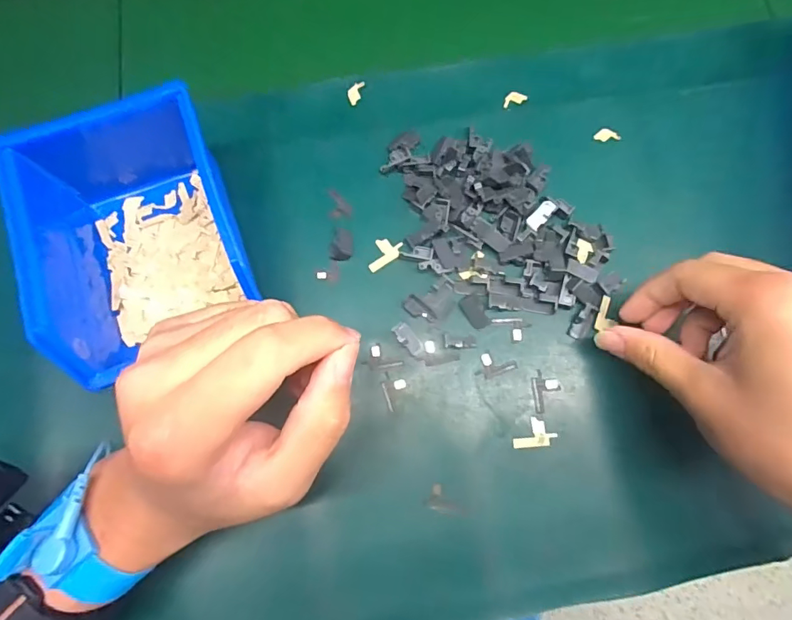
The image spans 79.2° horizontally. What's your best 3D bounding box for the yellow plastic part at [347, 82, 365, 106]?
[{"bbox_3d":[-0.029,-0.156,0.343,0.009,0.004,0.018,14,77,4],"label":"yellow plastic part"}]

